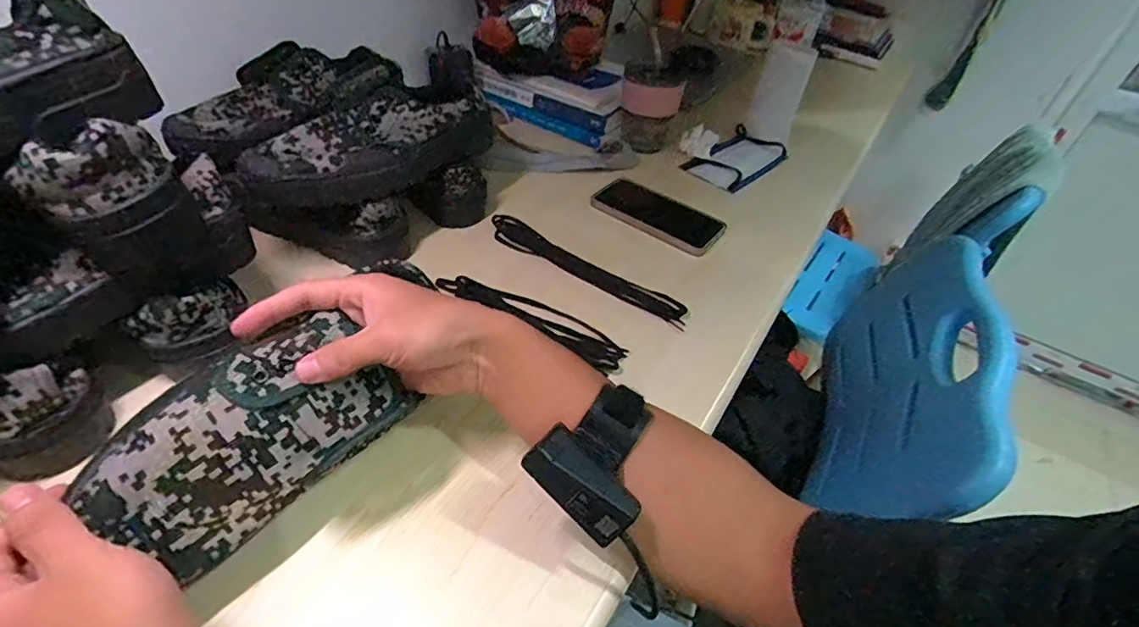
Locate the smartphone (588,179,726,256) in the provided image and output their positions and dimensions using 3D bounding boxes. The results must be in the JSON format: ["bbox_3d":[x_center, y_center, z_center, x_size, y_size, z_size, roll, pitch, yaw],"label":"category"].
[{"bbox_3d":[0.106,-0.123,0.648,0.162,0.016,0.073,33,49,24],"label":"smartphone"}]

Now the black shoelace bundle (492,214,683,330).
[{"bbox_3d":[0.015,-0.049,0.559,0.238,0.015,0.032,29,47,21],"label":"black shoelace bundle"}]

